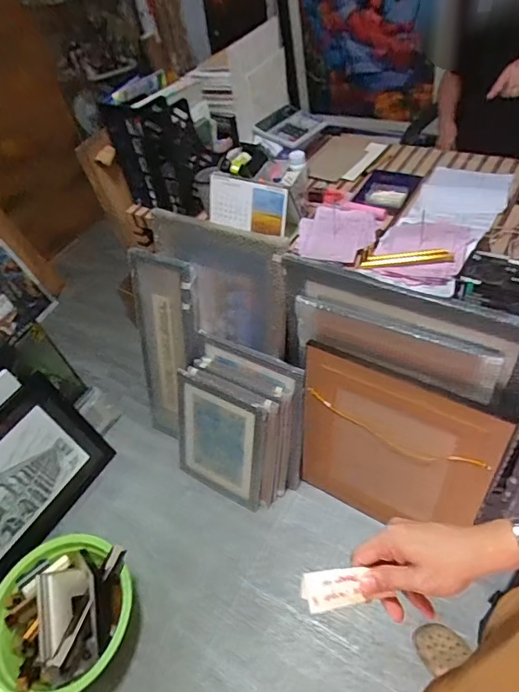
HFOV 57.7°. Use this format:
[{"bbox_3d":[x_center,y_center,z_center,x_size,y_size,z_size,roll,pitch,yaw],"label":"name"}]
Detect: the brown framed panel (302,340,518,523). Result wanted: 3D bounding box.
[{"bbox_3d":[0.327,0.282,1.224,0.484,0.535,0.022,21,42,29],"label":"brown framed panel"}]

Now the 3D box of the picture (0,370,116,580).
[{"bbox_3d":[-0.759,0.425,1.443,0.031,0.404,0.566,5,48,46],"label":"picture"}]

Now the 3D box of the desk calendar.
[{"bbox_3d":[-0.028,-0.346,1.190,0.233,0.122,0.082,19,56,26],"label":"desk calendar"}]

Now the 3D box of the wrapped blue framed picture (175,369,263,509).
[{"bbox_3d":[-0.137,0.294,1.478,0.320,0.402,0.033,18,31,25],"label":"wrapped blue framed picture"}]

